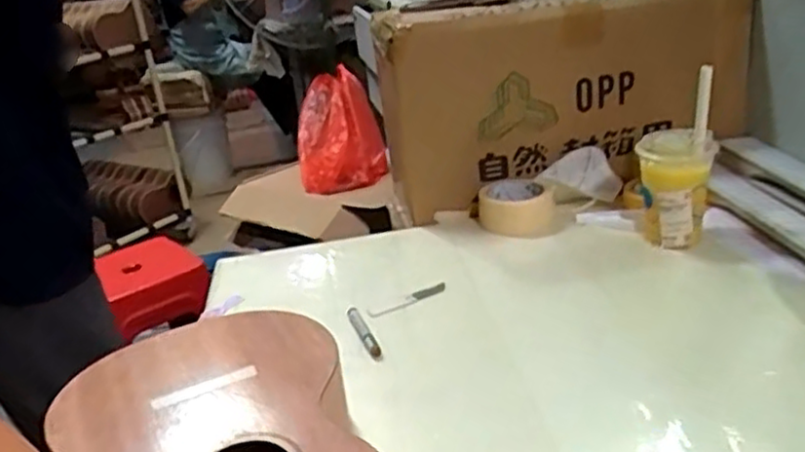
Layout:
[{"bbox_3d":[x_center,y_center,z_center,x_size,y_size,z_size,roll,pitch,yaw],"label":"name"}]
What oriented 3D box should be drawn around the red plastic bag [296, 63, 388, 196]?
[{"bbox_3d":[-0.132,-0.195,1.547,0.177,0.094,0.318,-7,52,2],"label":"red plastic bag"}]

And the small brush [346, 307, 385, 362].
[{"bbox_3d":[-0.040,0.115,0.769,0.014,0.018,0.098,-14,24,-16],"label":"small brush"}]

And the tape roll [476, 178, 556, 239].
[{"bbox_3d":[0.154,-0.026,0.988,0.101,0.048,0.101,-6,23,3],"label":"tape roll"}]

